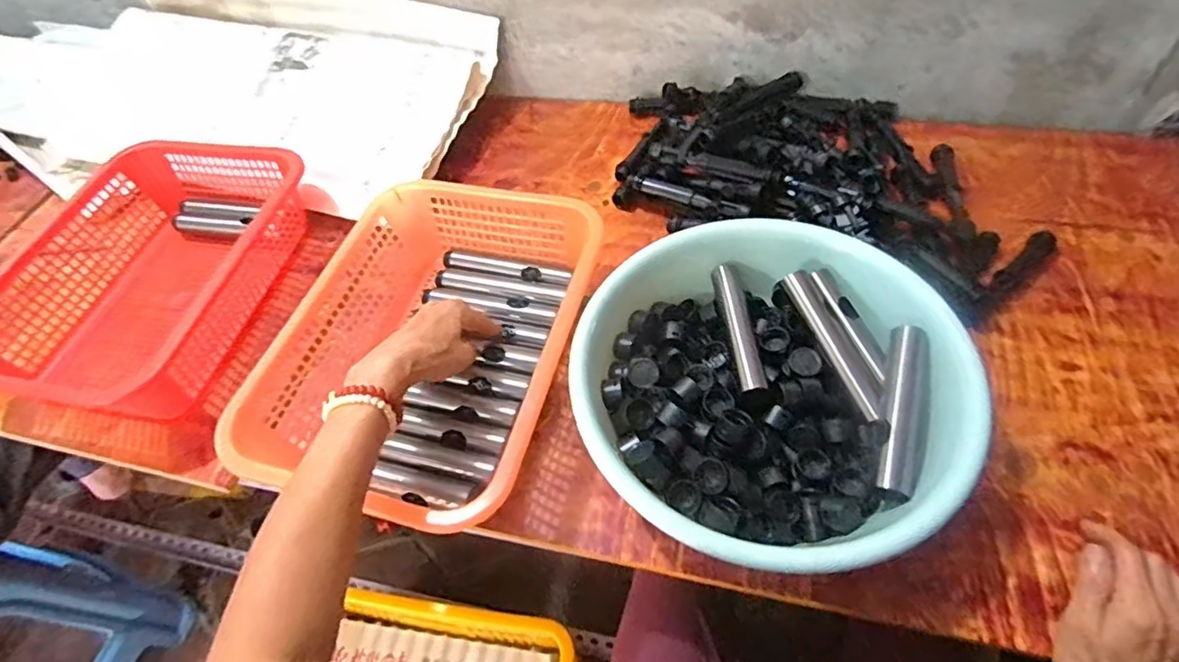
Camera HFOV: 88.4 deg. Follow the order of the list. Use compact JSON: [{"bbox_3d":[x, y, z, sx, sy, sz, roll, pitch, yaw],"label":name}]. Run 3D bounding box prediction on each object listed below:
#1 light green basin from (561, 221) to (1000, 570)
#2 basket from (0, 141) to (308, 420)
[{"bbox_3d":[0.139,0.050,0.504,0.286,0.091,0.298,-3,54,4],"label":"light green basin"},{"bbox_3d":[-0.480,-0.060,0.664,0.240,0.106,0.331,8,56,11],"label":"basket"}]

